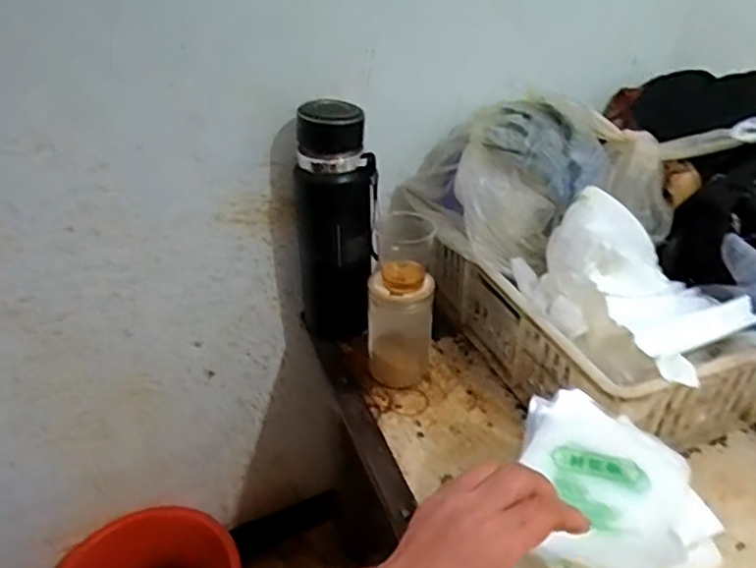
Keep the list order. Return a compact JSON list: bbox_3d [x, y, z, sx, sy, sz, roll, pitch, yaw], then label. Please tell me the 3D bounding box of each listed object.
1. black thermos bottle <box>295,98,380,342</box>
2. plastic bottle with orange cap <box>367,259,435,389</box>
[{"bbox_3d":[-0.047,-0.061,0.720,0.090,0.286,0.067,-10,36,-13],"label":"black thermos bottle"},{"bbox_3d":[0.024,0.044,0.681,0.067,0.128,0.062,0,35,1],"label":"plastic bottle with orange cap"}]

